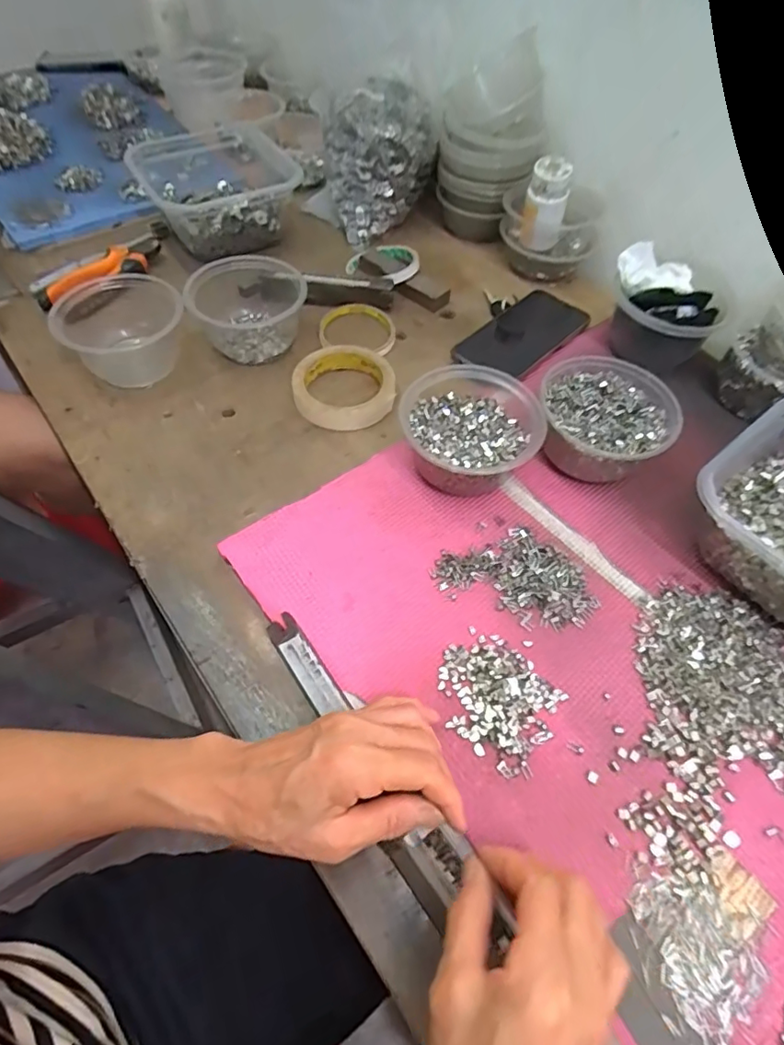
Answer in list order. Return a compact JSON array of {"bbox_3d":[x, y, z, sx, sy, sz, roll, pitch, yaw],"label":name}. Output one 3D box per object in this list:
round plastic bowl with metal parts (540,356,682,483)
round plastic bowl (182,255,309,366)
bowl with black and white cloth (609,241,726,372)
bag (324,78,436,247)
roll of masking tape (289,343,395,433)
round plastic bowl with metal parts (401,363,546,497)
[{"bbox_3d":[0.184,-0.087,0.475,0.109,0.056,0.113,1,57,-1],"label":"round plastic bowl with metal parts"},{"bbox_3d":[-0.146,-0.226,0.557,0.109,0.059,0.109,1,57,-1],"label":"round plastic bowl"},{"bbox_3d":[0.271,-0.217,0.548,0.101,0.075,0.085,19,58,11],"label":"bowl with black and white cloth"},{"bbox_3d":[-0.013,-0.447,0.667,0.125,0.122,0.102,-15,58,-11],"label":"bag"},{"bbox_3d":[-0.047,-0.141,0.531,0.095,0.020,0.107,-4,57,-4],"label":"roll of masking tape"},{"bbox_3d":[0.066,-0.074,0.459,0.109,0.060,0.111,1,57,-1],"label":"round plastic bowl with metal parts"}]

